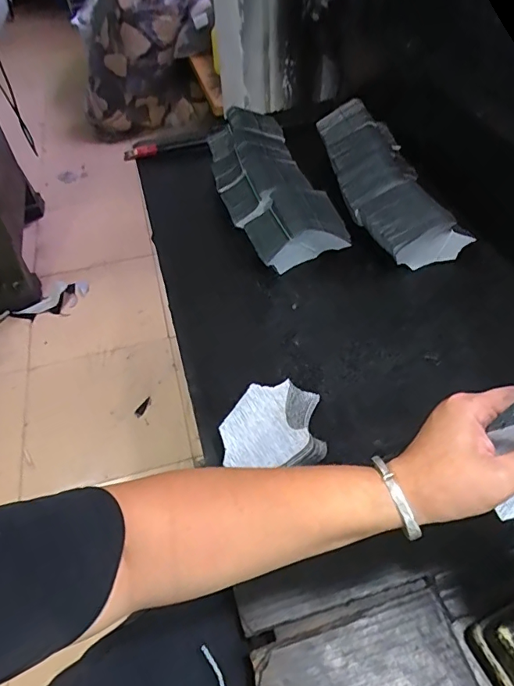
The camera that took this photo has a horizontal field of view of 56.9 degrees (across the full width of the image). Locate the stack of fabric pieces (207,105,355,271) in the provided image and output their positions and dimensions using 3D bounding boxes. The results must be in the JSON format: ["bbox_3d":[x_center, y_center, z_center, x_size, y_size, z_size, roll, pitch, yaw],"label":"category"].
[{"bbox_3d":[0.013,-0.303,0.904,0.165,0.105,0.426,-13,50,-8],"label":"stack of fabric pieces"}]

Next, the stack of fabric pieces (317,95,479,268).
[{"bbox_3d":[0.228,-0.304,0.888,0.169,0.111,0.422,-10,49,-5],"label":"stack of fabric pieces"}]

